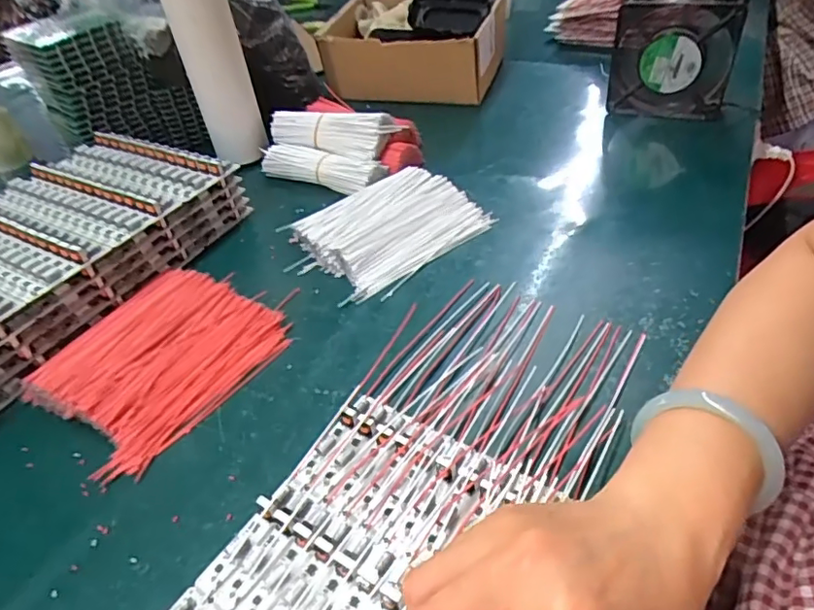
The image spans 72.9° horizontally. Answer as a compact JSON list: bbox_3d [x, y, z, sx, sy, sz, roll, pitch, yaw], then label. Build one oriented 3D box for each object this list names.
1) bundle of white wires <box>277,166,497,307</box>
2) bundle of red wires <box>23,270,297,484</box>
[{"bbox_3d":[-0.016,-0.076,0.509,0.159,0.031,0.122,-33,48,-26],"label":"bundle of white wires"},{"bbox_3d":[-0.183,0.033,0.413,0.135,0.026,0.161,22,50,29],"label":"bundle of red wires"}]

